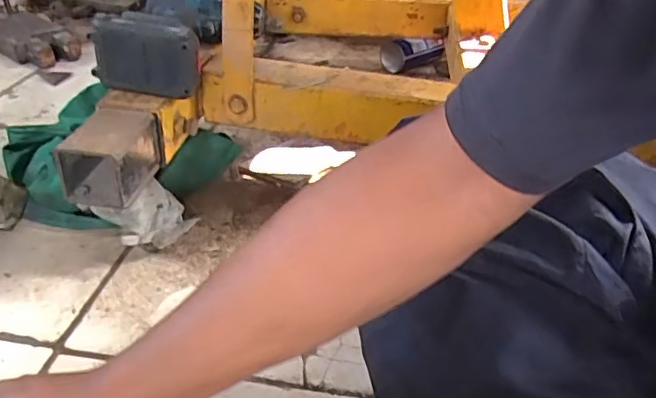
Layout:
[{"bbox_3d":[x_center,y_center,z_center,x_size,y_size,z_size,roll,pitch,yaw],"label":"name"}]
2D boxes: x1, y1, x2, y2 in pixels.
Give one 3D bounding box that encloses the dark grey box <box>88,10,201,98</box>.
[{"bbox_3d":[-0.194,-0.159,0.630,0.115,0.073,0.046,5,32,3],"label":"dark grey box"}]

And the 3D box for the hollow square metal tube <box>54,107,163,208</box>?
[{"bbox_3d":[-0.225,-0.046,0.596,0.067,0.070,0.101,6,32,5],"label":"hollow square metal tube"}]

